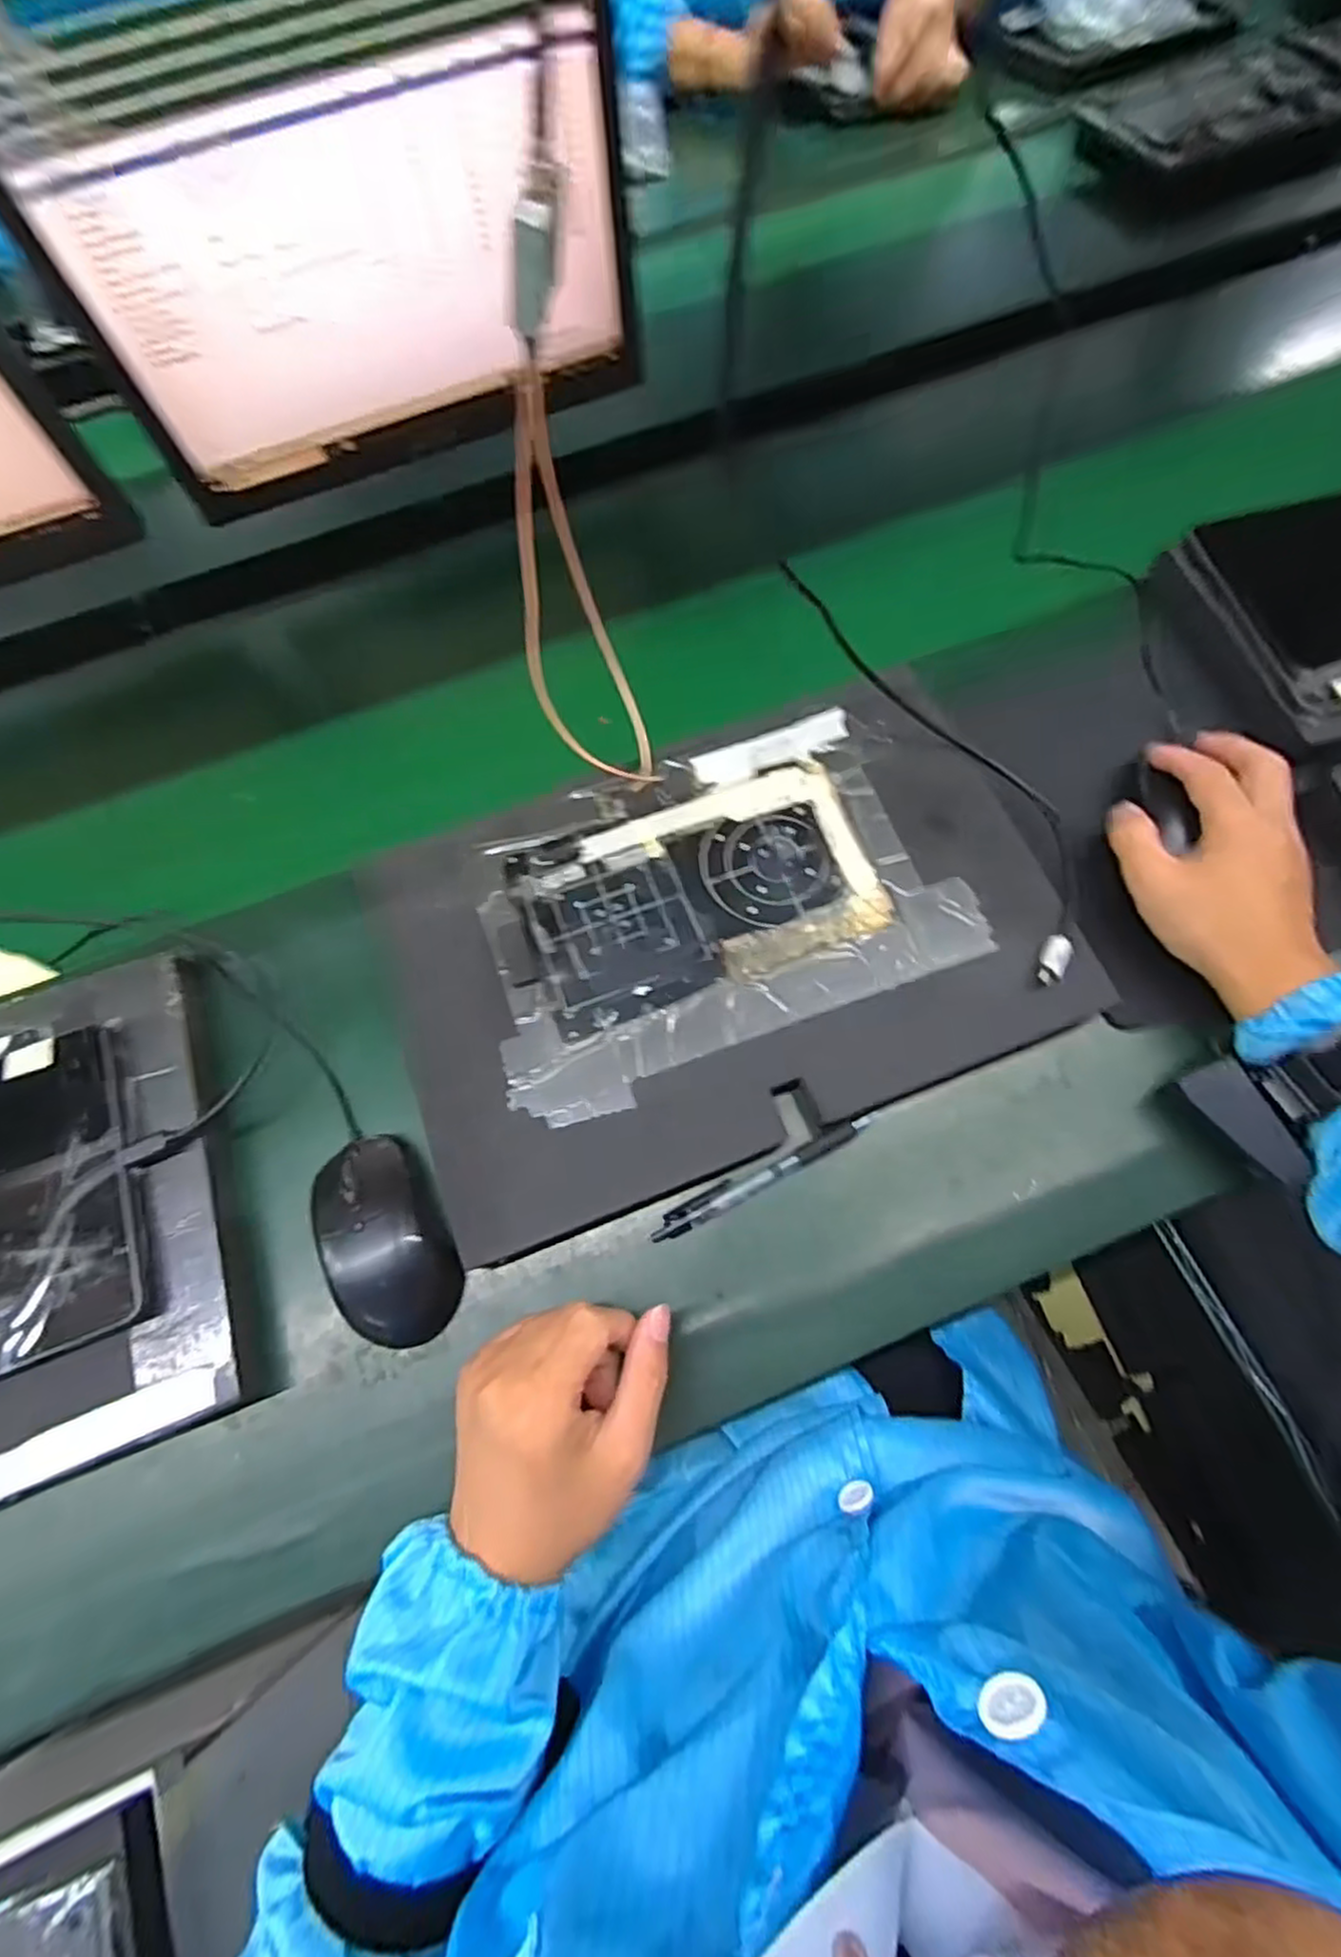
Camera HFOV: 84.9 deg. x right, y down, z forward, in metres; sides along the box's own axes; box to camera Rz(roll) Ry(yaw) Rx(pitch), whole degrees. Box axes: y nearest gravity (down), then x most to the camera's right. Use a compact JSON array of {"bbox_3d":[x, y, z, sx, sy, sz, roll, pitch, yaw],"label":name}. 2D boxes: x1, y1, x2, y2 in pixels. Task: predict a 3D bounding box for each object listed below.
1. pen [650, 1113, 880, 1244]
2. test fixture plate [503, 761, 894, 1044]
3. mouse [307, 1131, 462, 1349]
[{"bbox_3d":[0.054,0.109,0.412,0.141,0.010,0.015,-27,69,-7],"label":"pen"},{"bbox_3d":[0.017,-0.054,0.448,0.210,0.005,0.124,-19,69,-4],"label":"test fixture plate"},{"bbox_3d":[-0.154,0.140,0.398,0.065,0.032,0.111,-22,69,-5],"label":"mouse"}]

